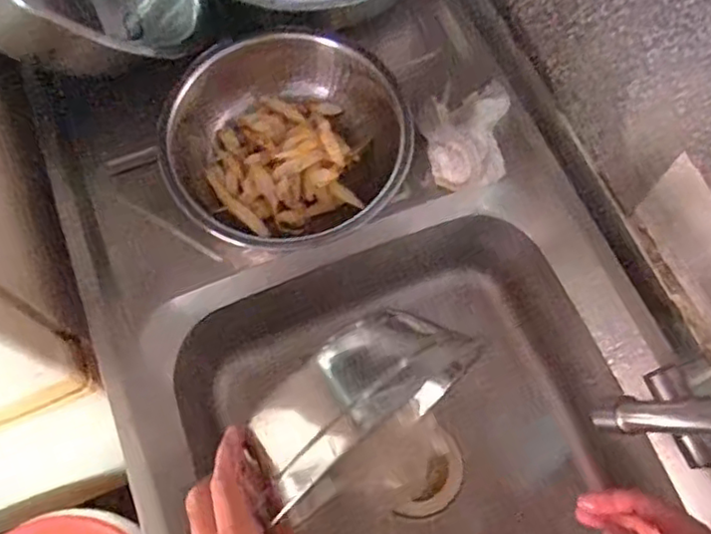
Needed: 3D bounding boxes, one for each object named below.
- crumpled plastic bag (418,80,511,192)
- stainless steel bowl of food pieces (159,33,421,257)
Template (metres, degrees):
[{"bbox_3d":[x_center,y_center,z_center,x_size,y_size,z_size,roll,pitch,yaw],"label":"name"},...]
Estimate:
[{"bbox_3d":[0.113,-0.144,0.661,0.092,0.048,0.135,5,68,2],"label":"crumpled plastic bag"},{"bbox_3d":[-0.072,-0.131,0.630,0.230,0.090,0.214,0,68,0],"label":"stainless steel bowl of food pieces"}]

